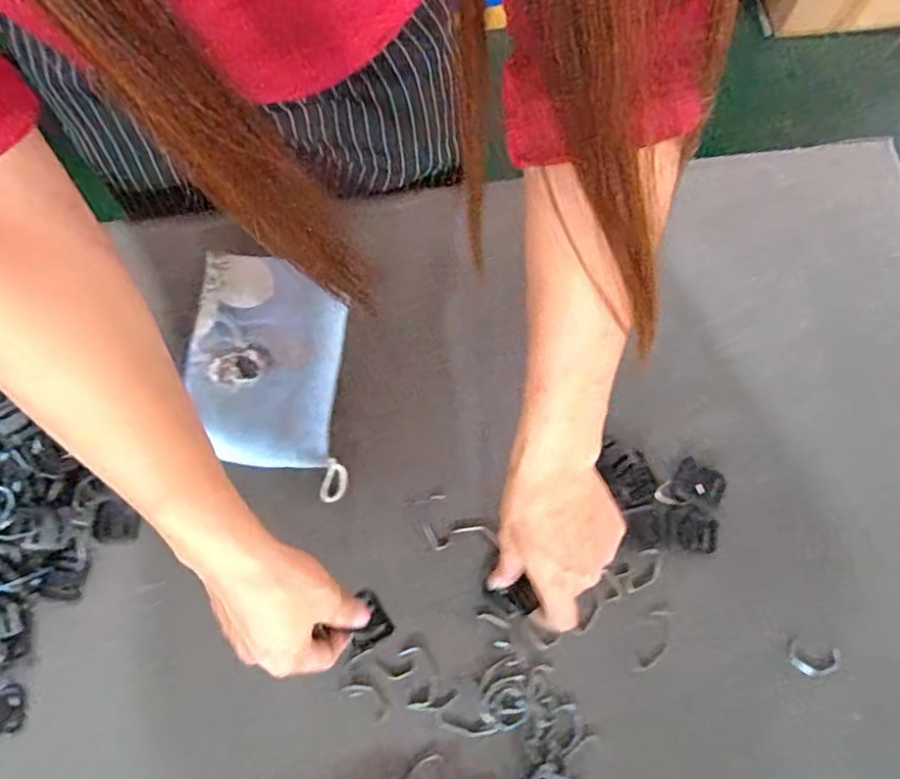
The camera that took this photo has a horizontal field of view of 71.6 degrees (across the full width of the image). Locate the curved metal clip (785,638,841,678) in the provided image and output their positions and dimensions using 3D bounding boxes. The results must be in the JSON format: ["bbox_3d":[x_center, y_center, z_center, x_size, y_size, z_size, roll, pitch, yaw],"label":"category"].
[{"bbox_3d":[0.252,0.187,0.433,0.035,0.005,0.022,13,75,4],"label":"curved metal clip"}]

